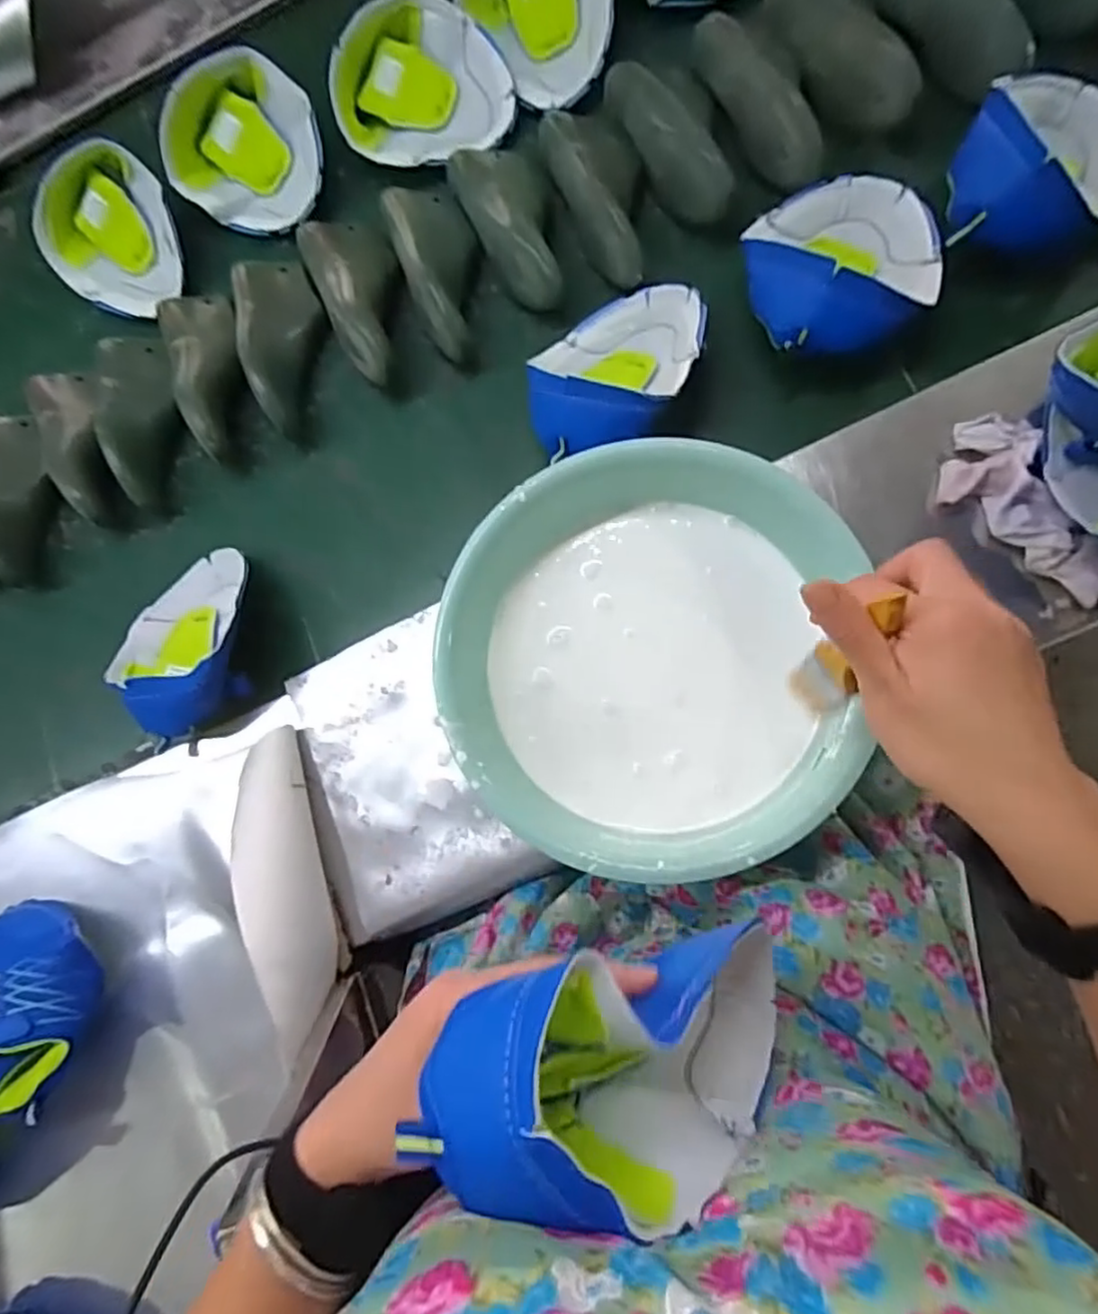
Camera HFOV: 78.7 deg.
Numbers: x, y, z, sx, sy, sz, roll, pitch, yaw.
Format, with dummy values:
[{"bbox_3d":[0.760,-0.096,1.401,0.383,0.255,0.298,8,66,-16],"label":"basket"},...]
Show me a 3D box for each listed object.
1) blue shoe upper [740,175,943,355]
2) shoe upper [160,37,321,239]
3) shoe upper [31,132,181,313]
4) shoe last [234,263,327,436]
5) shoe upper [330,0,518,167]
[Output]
[{"bbox_3d":[0.259,-0.357,0.590,0.163,0.075,0.181,-7,83,6],"label":"blue shoe upper"},{"bbox_3d":[-0.328,-0.555,0.737,0.193,0.071,0.150,37,89,9],"label":"shoe upper"},{"bbox_3d":[-0.481,-0.481,0.751,0.180,0.066,0.180,-1,84,7],"label":"shoe upper"},{"bbox_3d":[-0.273,-0.330,0.688,0.084,0.067,0.208,-16,82,5],"label":"shoe last"},{"bbox_3d":[-0.136,-0.604,0.706,0.177,0.068,0.155,-17,82,5],"label":"shoe upper"}]

